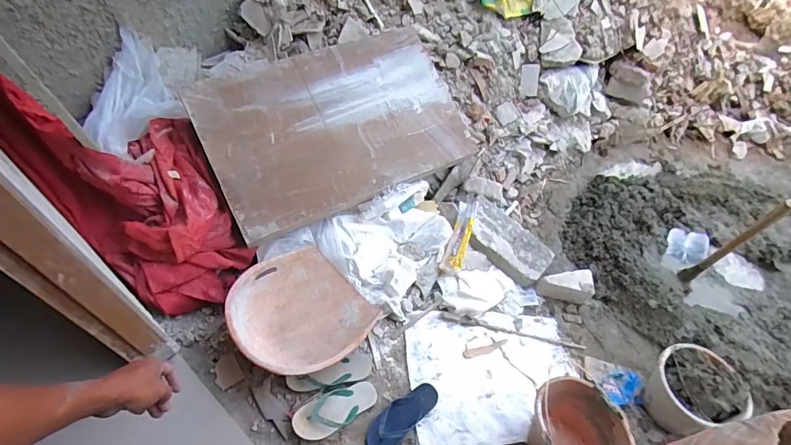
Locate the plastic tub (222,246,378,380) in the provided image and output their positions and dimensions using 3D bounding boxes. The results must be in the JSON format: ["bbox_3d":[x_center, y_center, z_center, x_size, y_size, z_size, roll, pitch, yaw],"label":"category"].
[{"bbox_3d":[-0.306,0.295,1.373,0.405,0.156,0.392,2,55,-3],"label":"plastic tub"}]

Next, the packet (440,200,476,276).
[{"bbox_3d":[0.256,0.046,1.687,0.072,0.020,0.360,17,55,7],"label":"packet"}]

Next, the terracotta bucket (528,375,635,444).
[{"bbox_3d":[0.506,0.601,1.207,0.248,0.200,0.276,-9,56,-11],"label":"terracotta bucket"}]

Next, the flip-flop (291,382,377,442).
[{"bbox_3d":[-0.176,0.559,1.268,0.256,0.062,0.103,-24,60,-20],"label":"flip-flop"}]

